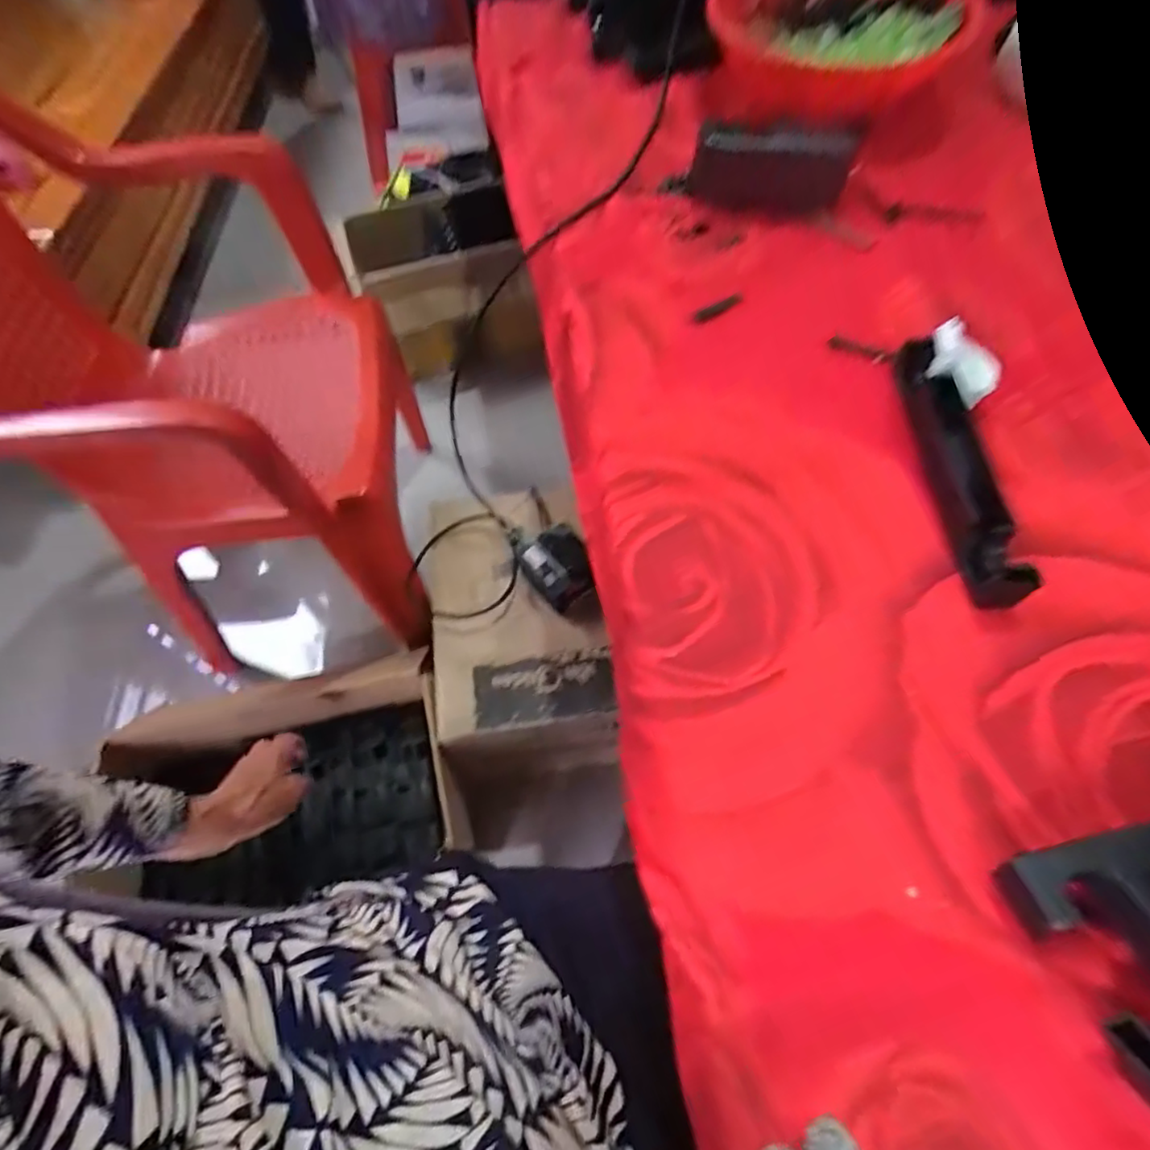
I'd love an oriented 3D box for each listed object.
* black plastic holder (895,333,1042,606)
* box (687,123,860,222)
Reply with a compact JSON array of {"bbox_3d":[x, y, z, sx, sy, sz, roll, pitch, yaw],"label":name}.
[{"bbox_3d":[0.249,-0.076,0.406,0.031,0.034,0.209,1,59,4],"label":"black plastic holder"},{"bbox_3d":[0.182,-0.382,0.573,0.143,0.064,0.039,2,58,6],"label":"box"}]

